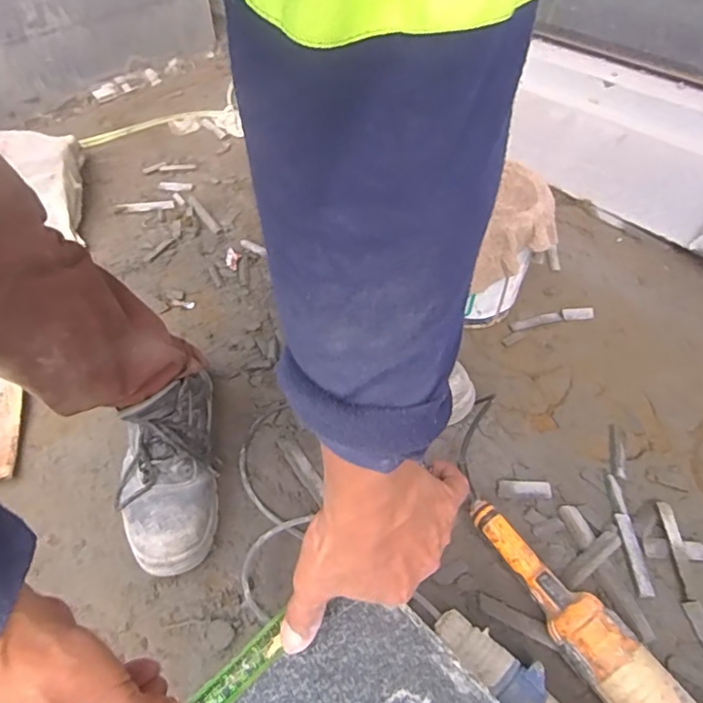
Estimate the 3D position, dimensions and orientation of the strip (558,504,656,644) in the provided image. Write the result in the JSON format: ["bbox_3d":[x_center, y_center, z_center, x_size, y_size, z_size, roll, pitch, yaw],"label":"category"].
[{"bbox_3d":[0.290,0.249,0.625,0.029,0.007,0.161,-16,53,-12],"label":"strip"}]

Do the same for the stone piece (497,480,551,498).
[{"bbox_3d":[0.220,0.178,0.692,0.067,0.012,0.020,1,52,2],"label":"stone piece"}]

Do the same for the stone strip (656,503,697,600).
[{"bbox_3d":[0.386,0.233,0.643,0.016,0.005,0.118,-6,46,14],"label":"stone strip"}]

